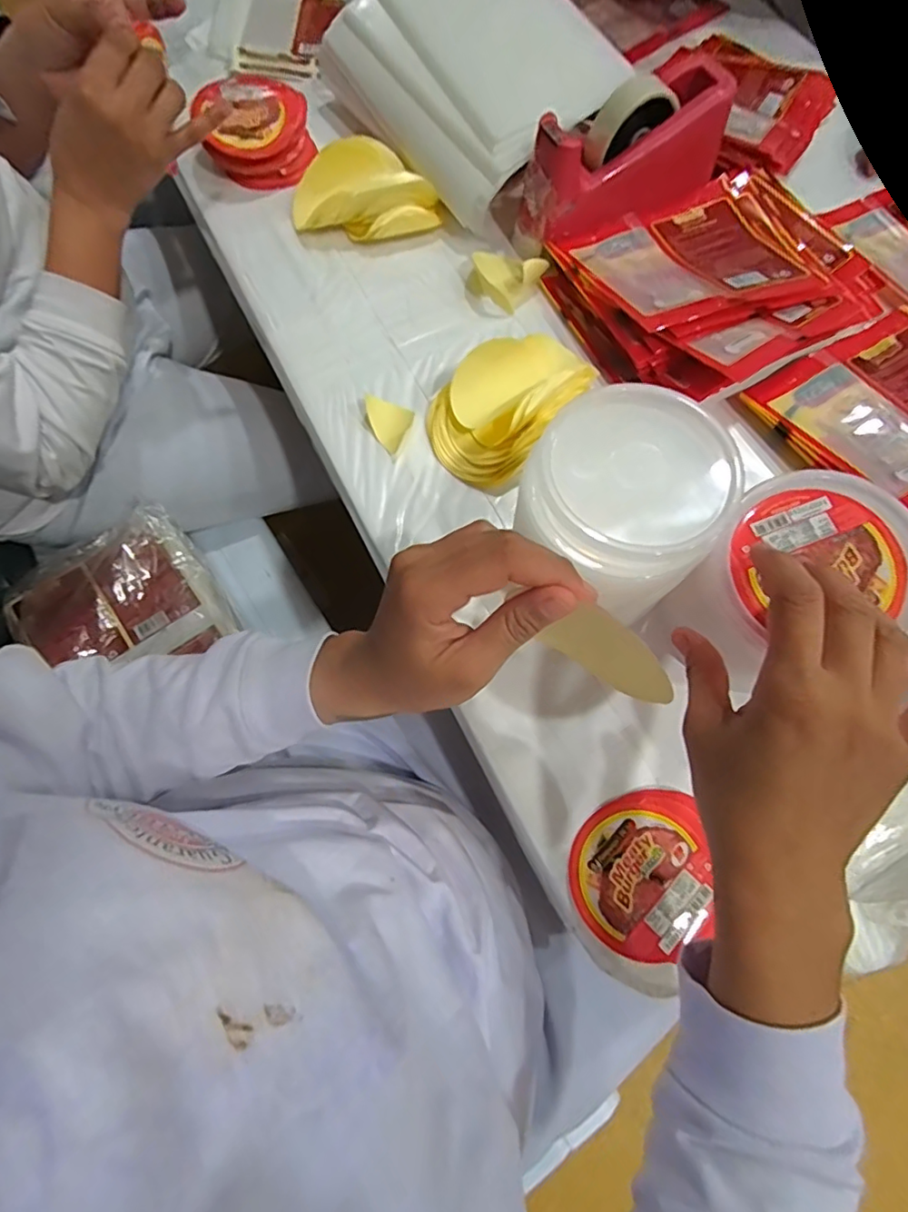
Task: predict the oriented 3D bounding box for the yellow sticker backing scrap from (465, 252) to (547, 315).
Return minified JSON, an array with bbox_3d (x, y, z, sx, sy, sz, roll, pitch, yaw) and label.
[{"bbox_3d":[0.045,-0.322,0.529,0.069,0.025,0.060,38,75,11],"label":"yellow sticker backing scrap"}]

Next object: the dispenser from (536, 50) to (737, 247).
[{"bbox_3d":[0.165,-0.419,0.514,0.189,0.083,0.065,-28,74,-10],"label":"dispenser"}]

